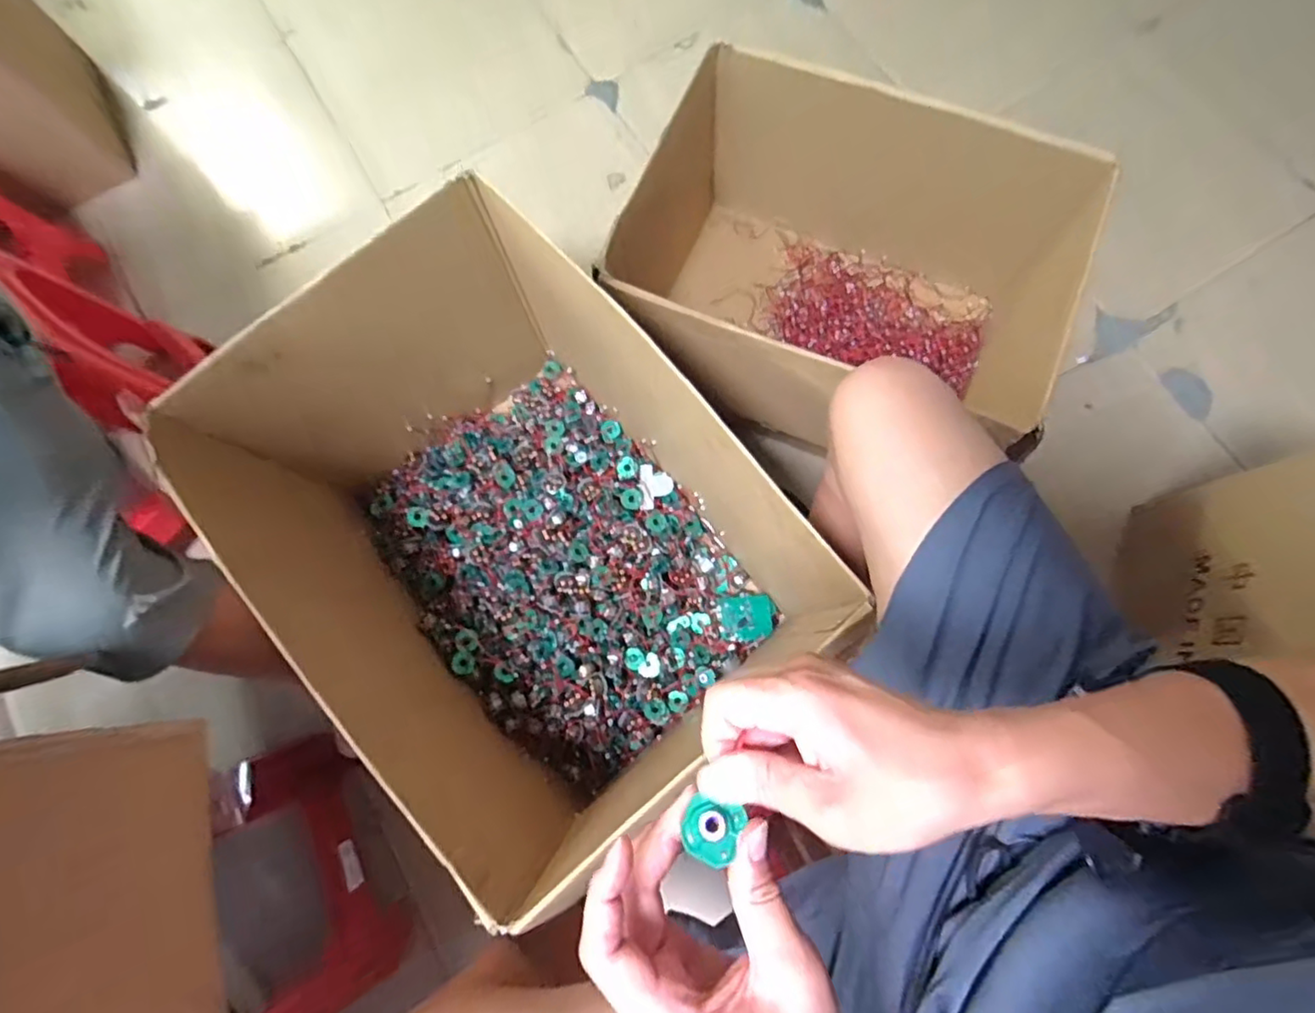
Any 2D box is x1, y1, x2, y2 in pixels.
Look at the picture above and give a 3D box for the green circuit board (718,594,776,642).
[{"bbox_3d":[0.148,0.179,0.982,0.087,0.015,0.071,-10,77,0],"label":"green circuit board"}]

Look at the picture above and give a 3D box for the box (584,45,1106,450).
[{"bbox_3d":[0.265,-0.347,0.958,0.581,0.367,0.460,24,79,7],"label":"box"}]

